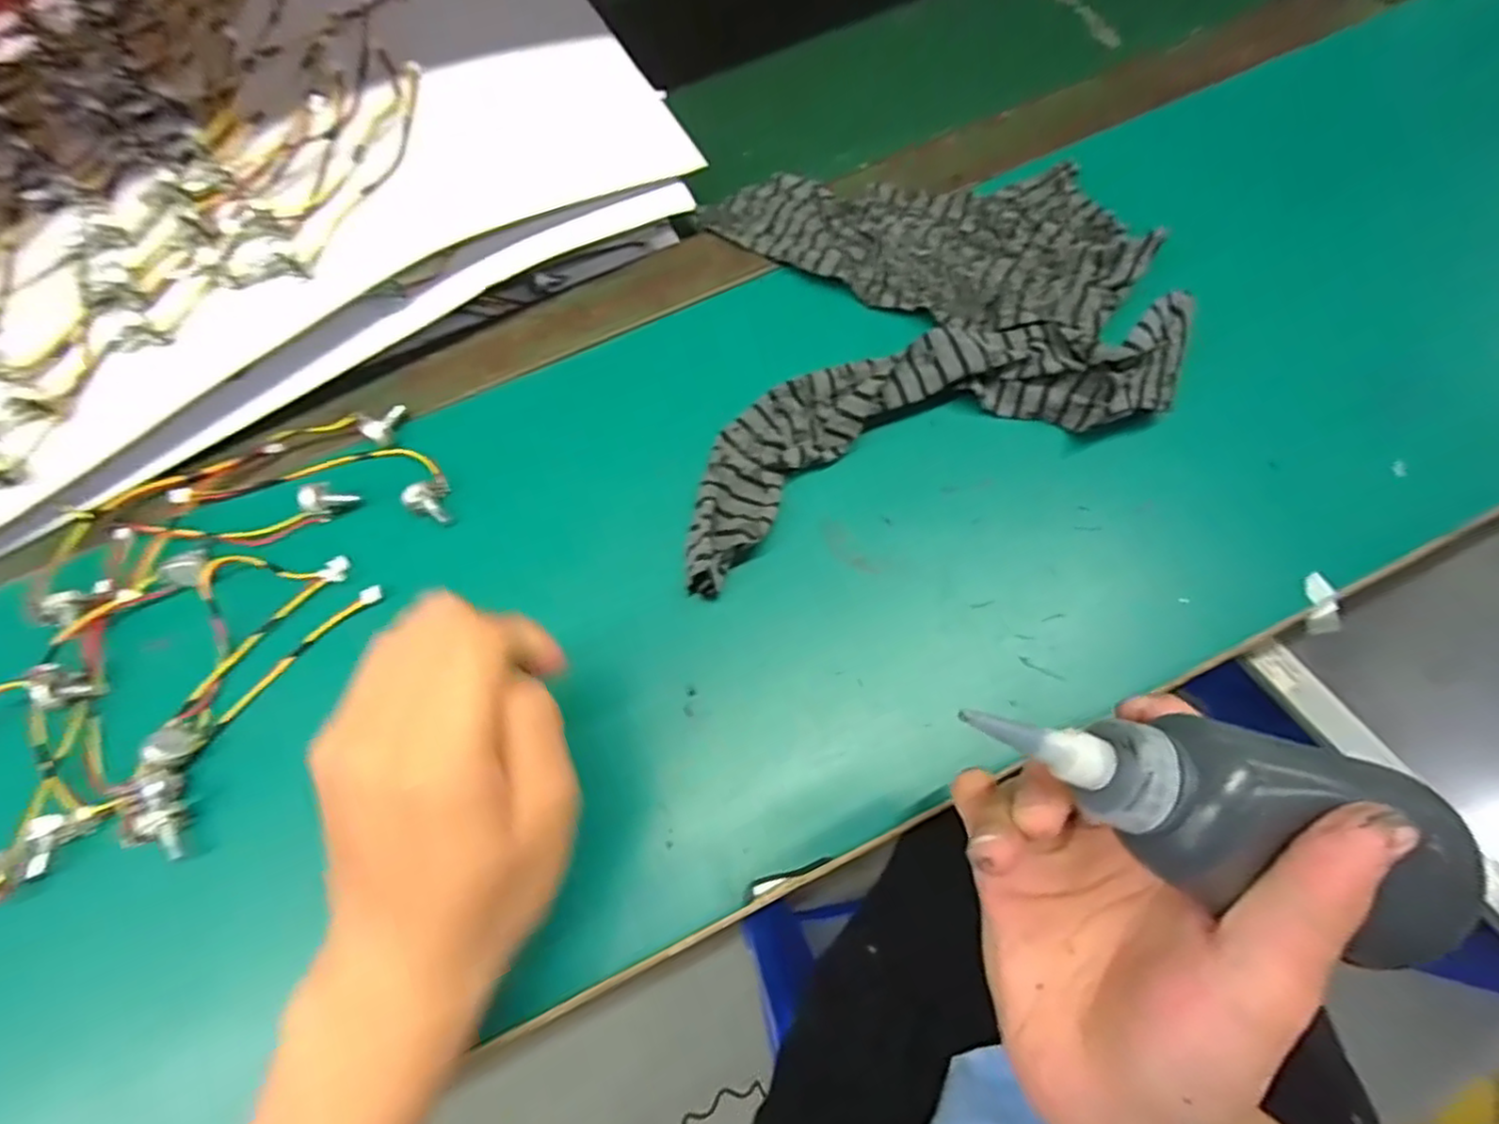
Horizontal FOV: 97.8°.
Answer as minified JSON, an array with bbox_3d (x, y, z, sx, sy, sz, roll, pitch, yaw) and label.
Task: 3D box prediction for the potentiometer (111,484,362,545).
[{"bbox_3d":[-0.270,-0.021,0.338,0.129,0.016,0.022,-9,69,-1],"label":"potentiometer"}]

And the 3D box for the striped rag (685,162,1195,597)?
[{"bbox_3d":[0.087,-0.127,0.353,0.248,0.045,0.258,-6,69,0],"label":"striped rag"}]

